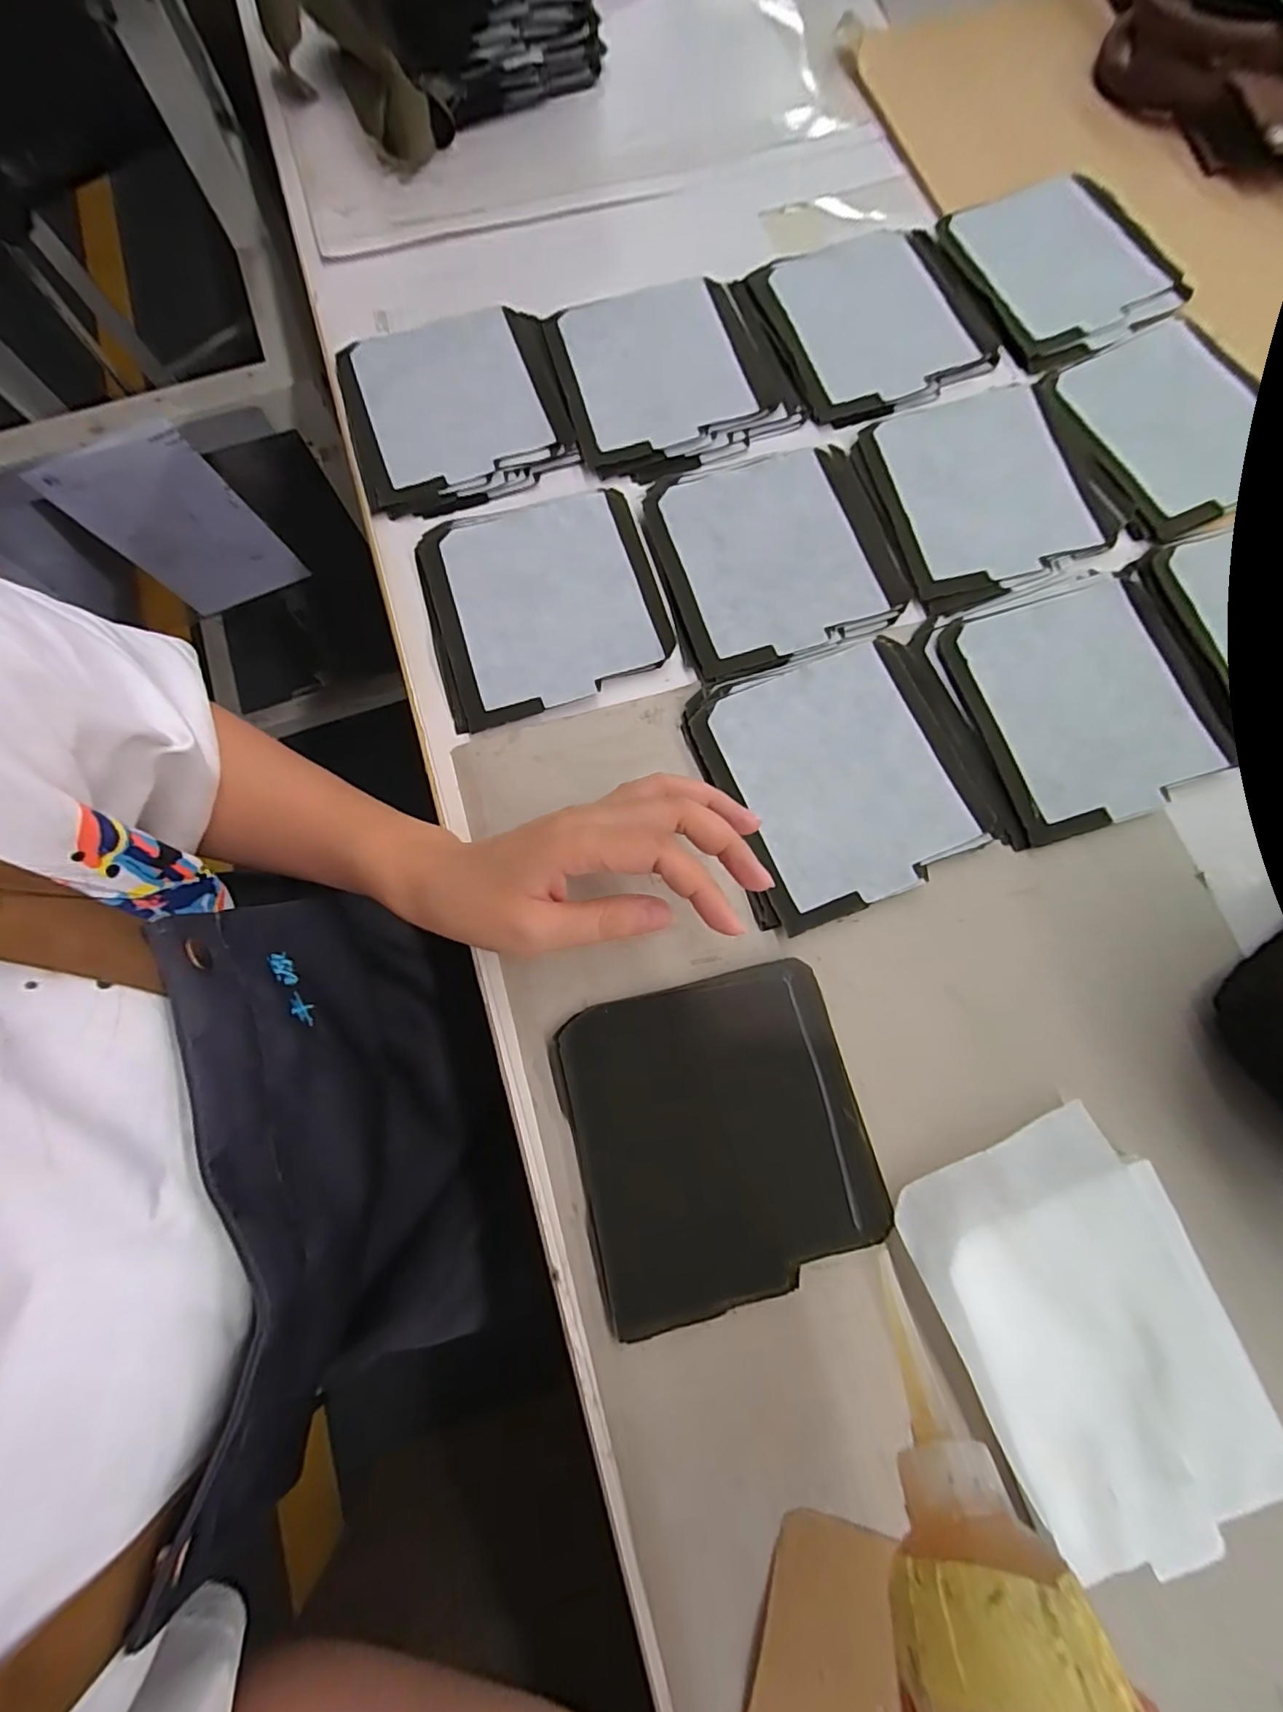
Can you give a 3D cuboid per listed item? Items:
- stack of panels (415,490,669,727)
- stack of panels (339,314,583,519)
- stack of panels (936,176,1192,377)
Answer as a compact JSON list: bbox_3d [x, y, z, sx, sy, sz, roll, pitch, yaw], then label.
[{"bbox_3d":[-0.059,-0.152,0.348,0.134,0.008,0.136,-16,76,-3],"label":"stack of panels"},{"bbox_3d":[-0.121,-0.292,0.379,0.136,0.015,0.141,-16,76,-3],"label":"stack of panels"},{"bbox_3d":[0.293,-0.415,0.406,0.125,0.015,0.148,-24,77,-5],"label":"stack of panels"}]

